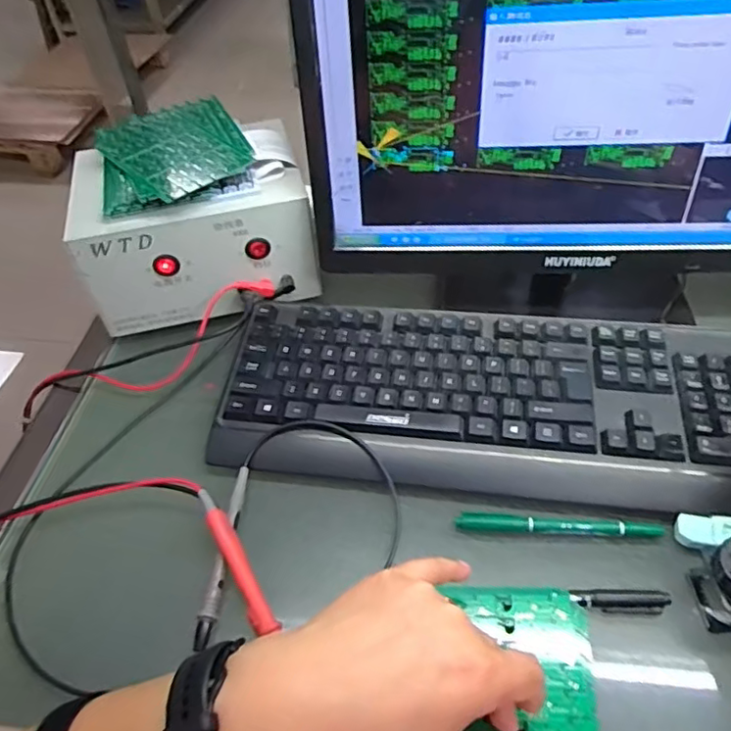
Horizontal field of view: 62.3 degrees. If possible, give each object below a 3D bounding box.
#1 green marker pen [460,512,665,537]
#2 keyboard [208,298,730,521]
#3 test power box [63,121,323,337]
[{"bbox_3d":[0.135,0.112,0.422,0.139,0.008,0.012,2,48,6],"label":"green marker pen"},{"bbox_3d":[0.099,0.026,0.477,0.421,0.033,0.157,6,49,9],"label":"keyboard"},{"bbox_3d":[-0.157,-0.133,0.573,0.204,0.128,0.129,-11,48,-6],"label":"test power box"}]

